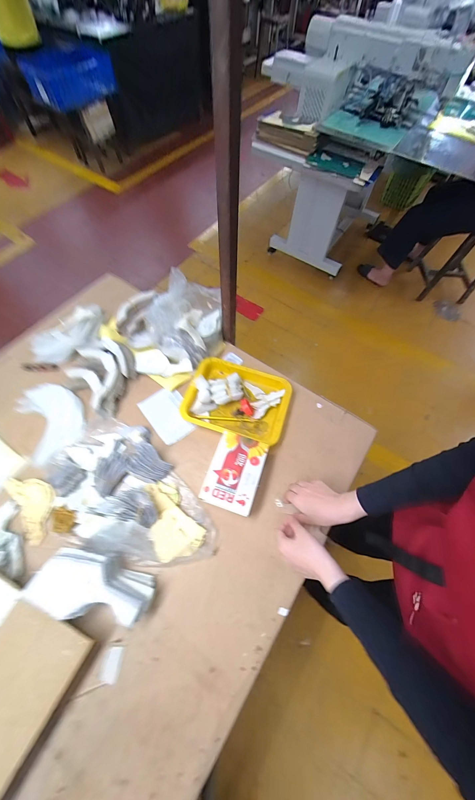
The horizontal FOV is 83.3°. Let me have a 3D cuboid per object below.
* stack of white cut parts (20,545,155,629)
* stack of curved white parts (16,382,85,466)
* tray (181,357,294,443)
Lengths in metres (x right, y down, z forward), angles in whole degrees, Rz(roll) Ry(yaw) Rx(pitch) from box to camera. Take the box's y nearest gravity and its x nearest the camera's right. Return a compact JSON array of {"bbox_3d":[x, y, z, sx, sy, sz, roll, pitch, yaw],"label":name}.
[{"bbox_3d":[-0.256,0.339,0.487,0.204,0.072,0.098,17,63,-9],"label":"stack of white cut parts"},{"bbox_3d":[-0.476,0.043,0.688,0.142,0.022,0.210,-29,69,-17],"label":"stack of curved white parts"},{"bbox_3d":[-0.001,0.003,0.698,0.257,0.052,0.195,17,64,5],"label":"tray"}]

